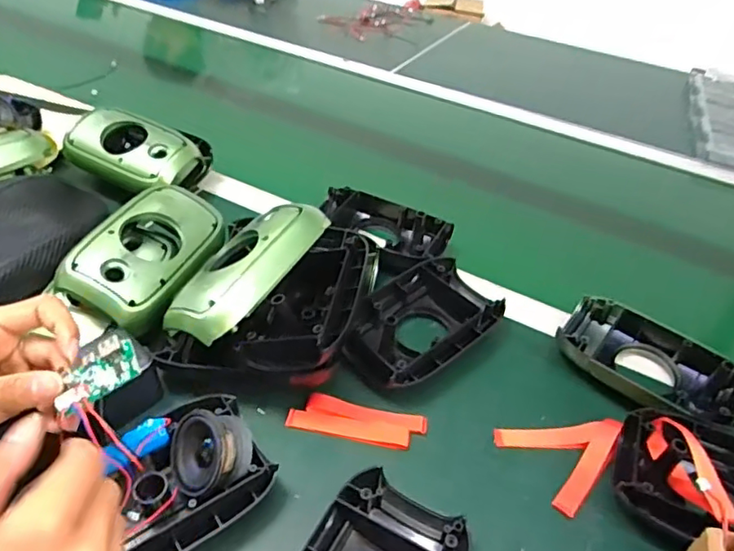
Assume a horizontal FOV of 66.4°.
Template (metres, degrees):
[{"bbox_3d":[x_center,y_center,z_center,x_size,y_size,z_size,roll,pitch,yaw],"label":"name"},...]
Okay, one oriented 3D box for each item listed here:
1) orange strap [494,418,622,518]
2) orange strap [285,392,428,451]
[{"bbox_3d":[0.153,0.134,0.454,0.079,0.020,0.086,34,49,28],"label":"orange strap"},{"bbox_3d":[-0.008,0.122,0.466,0.111,0.008,0.034,10,42,5],"label":"orange strap"}]

